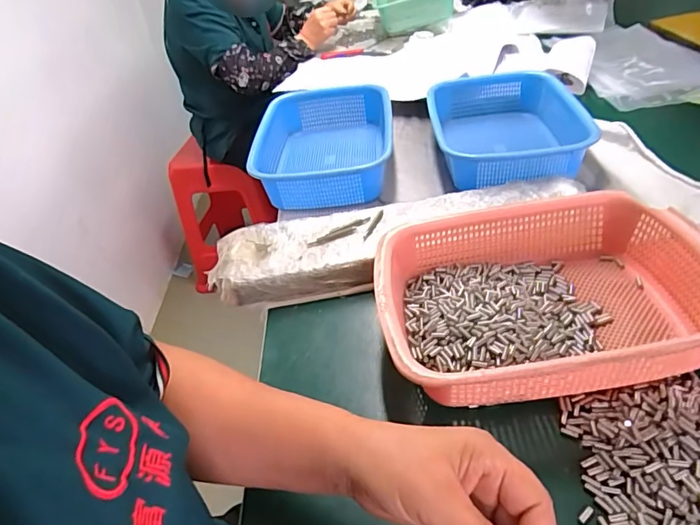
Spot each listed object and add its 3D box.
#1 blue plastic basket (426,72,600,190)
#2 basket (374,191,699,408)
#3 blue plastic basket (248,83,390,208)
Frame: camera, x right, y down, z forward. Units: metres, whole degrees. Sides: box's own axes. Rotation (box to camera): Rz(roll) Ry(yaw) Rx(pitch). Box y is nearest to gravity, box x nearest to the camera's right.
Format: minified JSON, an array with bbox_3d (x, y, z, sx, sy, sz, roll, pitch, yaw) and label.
[{"bbox_3d":[0.238,-0.194,0.734,0.213,0.087,0.287,-5,40,7],"label":"blue plastic basket"},{"bbox_3d":[0.176,0.030,0.455,0.294,0.079,0.216,-10,40,2],"label":"basket"},{"bbox_3d":[-0.038,-0.181,0.763,0.195,0.091,0.272,-3,41,10],"label":"blue plastic basket"}]

